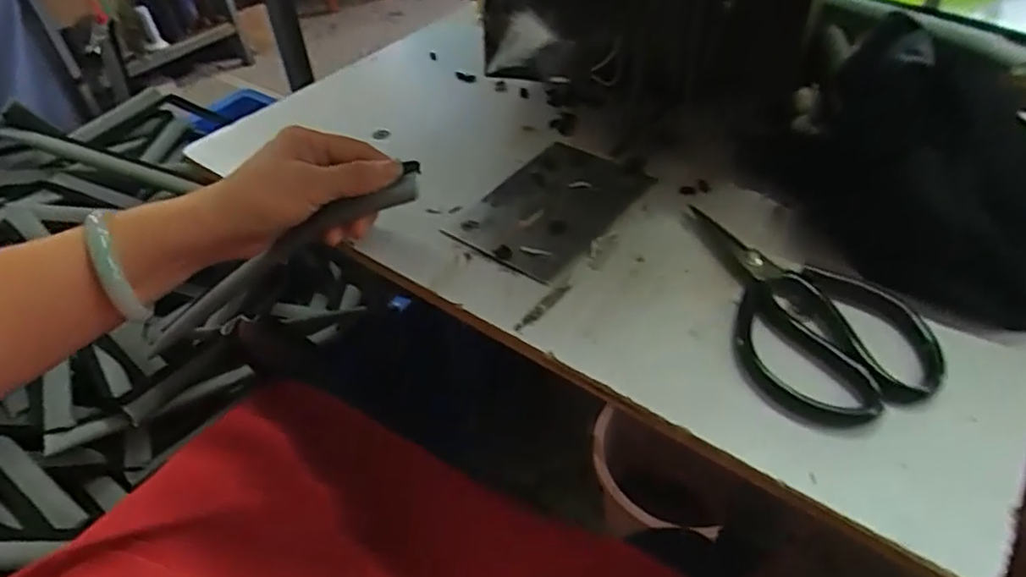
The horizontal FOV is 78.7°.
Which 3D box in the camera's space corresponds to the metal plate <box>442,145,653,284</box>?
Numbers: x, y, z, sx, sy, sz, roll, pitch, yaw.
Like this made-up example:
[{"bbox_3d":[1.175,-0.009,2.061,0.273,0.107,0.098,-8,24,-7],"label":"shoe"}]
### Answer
[{"bbox_3d":[0.030,-0.061,0.461,0.091,0.006,0.140,28,53,25],"label":"metal plate"}]

